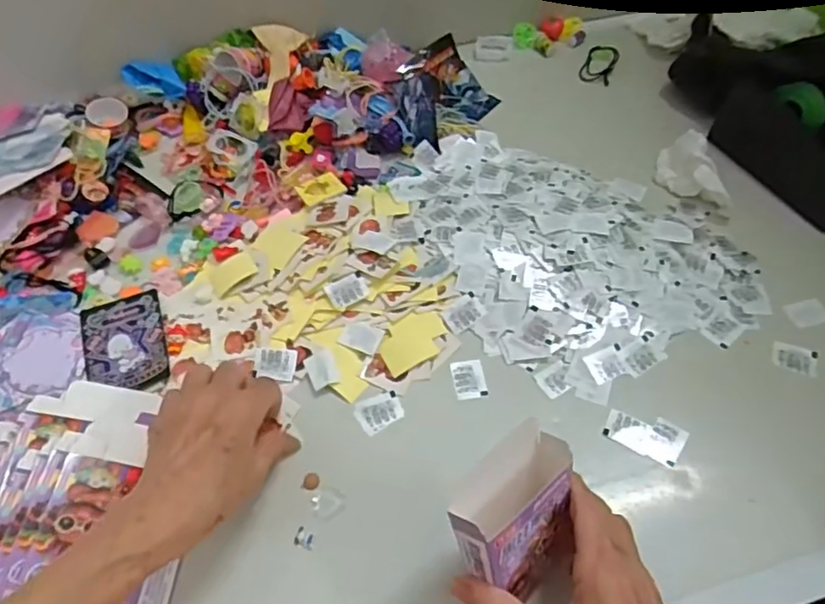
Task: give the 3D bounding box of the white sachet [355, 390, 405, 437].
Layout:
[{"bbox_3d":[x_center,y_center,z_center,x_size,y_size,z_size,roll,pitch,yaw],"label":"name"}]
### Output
[{"bbox_3d":[-0.024,0.080,0.442,0.032,0.004,0.026,-22,59,-14],"label":"white sachet"}]

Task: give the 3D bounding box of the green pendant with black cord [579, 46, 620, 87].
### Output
[{"bbox_3d":[0.212,-0.269,0.679,0.036,0.008,0.064,22,58,14],"label":"green pendant with black cord"}]

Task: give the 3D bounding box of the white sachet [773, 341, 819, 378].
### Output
[{"bbox_3d":[0.296,0.042,0.463,0.032,0.004,0.027,20,58,14],"label":"white sachet"}]

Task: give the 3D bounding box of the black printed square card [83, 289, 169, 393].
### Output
[{"bbox_3d":[-0.223,0.032,0.466,0.062,0.005,0.085,-15,57,-10],"label":"black printed square card"}]

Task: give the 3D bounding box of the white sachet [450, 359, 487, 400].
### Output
[{"bbox_3d":[0.043,0.058,0.456,0.024,0.004,0.032,-6,56,-4],"label":"white sachet"}]

